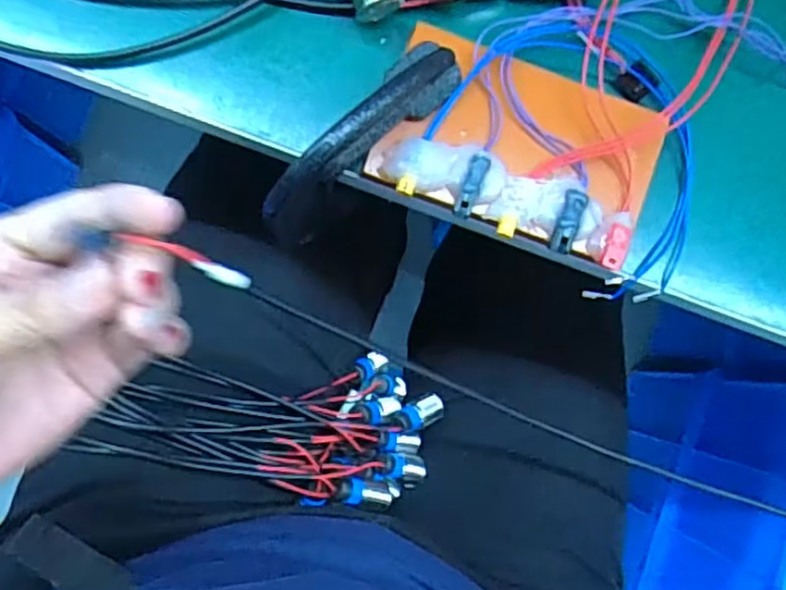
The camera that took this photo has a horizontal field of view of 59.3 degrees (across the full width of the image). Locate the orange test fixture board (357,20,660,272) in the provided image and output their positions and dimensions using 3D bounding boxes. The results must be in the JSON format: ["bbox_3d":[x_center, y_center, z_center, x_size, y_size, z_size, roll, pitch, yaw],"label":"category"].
[{"bbox_3d":[0.054,-0.063,0.289,0.110,0.015,0.074,20,85,-4],"label":"orange test fixture board"}]

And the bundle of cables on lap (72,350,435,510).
[{"bbox_3d":[-0.071,0.080,0.423,0.207,0.048,0.084,9,86,-25],"label":"bundle of cables on lap"}]

